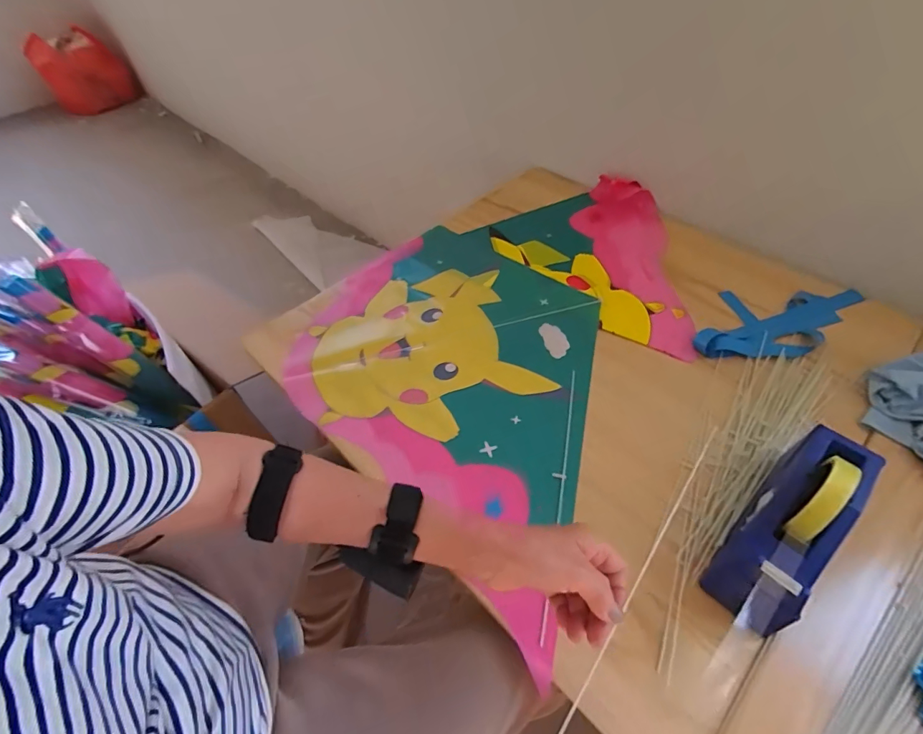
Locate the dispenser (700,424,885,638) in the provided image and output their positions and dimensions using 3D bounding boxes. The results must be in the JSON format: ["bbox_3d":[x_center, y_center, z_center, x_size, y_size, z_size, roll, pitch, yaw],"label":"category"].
[{"bbox_3d":[0.328,0.159,0.446,0.072,0.113,0.218,35,61,28],"label":"dispenser"}]

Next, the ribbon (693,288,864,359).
[{"bbox_3d":[0.494,-0.074,0.691,0.276,0.027,0.147,3,51,6],"label":"ribbon"}]

